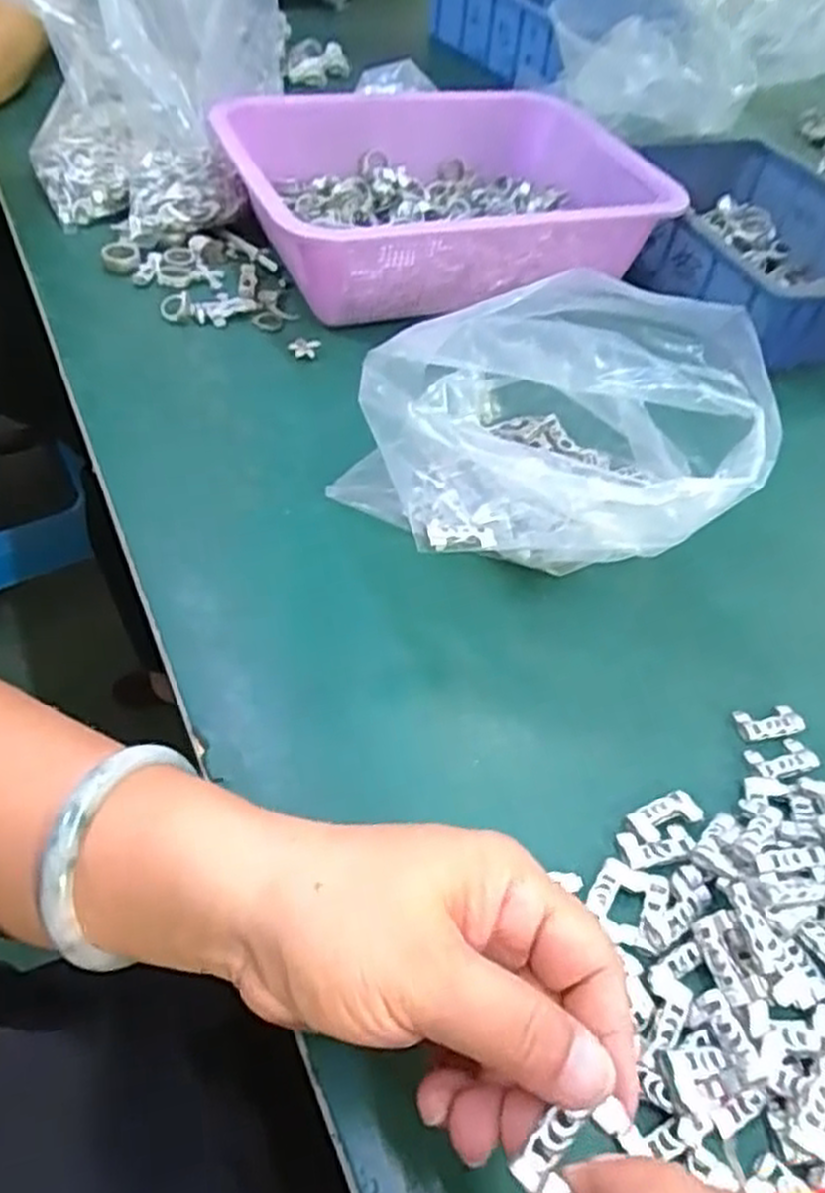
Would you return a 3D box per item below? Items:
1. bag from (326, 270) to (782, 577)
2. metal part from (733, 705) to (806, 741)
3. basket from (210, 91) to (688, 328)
[{"bbox_3d":[0.057,-0.083,0.385,0.181,0.123,0.147,1,51,-7],"label":"bag"},{"bbox_3d":[0.165,0.058,0.362,0.033,0.004,0.016,-6,52,-12],"label":"metal part"},{"bbox_3d":[0.019,-0.304,0.596,0.319,0.079,0.225,-16,55,-20],"label":"basket"}]

